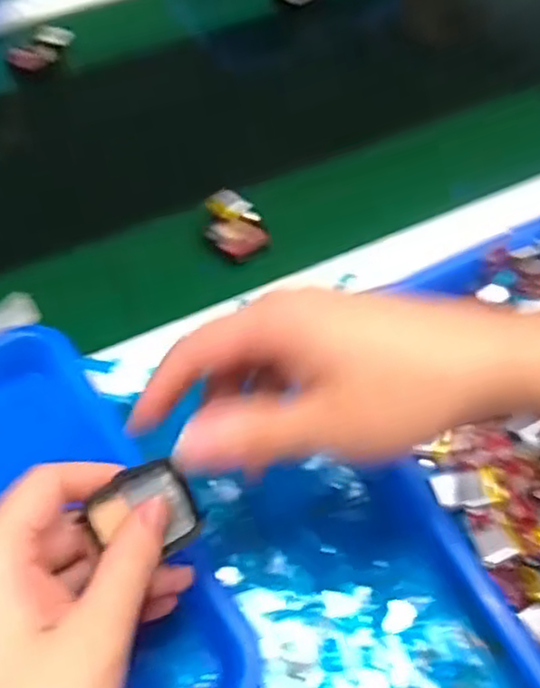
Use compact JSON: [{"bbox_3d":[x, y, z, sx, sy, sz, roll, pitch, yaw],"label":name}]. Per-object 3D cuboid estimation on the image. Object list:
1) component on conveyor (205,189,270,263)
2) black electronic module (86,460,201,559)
[{"bbox_3d":[-0.027,-0.085,0.479,0.039,0.014,0.055,-37,63,-21],"label":"component on conveyor"},{"bbox_3d":[-0.051,0.070,0.279,0.041,0.006,0.037,-23,89,-24],"label":"black electronic module"}]

